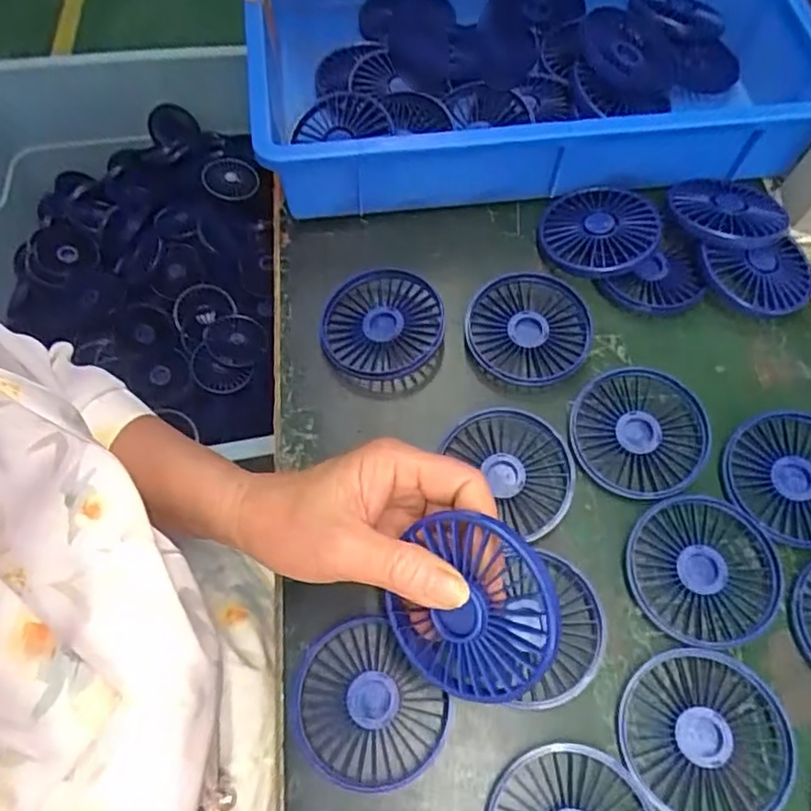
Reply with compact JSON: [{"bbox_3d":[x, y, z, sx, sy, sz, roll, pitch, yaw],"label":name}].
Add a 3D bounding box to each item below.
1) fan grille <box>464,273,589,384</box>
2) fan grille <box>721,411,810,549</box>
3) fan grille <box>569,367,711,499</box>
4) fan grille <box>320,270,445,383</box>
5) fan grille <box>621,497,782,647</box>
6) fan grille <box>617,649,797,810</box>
[{"bbox_3d":[0.088,-0.052,0.459,0.086,0.025,0.084,1,66,-2],"label":"fan grille"},{"bbox_3d":[0.256,0.045,0.422,0.084,0.019,0.098,39,70,14],"label":"fan grille"},{"bbox_3d":[0.155,0.017,0.428,0.085,0.021,0.085,1,66,-2],"label":"fan grille"},{"bbox_3d":[-0.018,-0.055,0.462,0.085,0.026,0.086,1,66,-2],"label":"fan grille"},{"bbox_3d":[0.184,0.100,0.394,0.088,0.018,0.085,1,66,-2],"label":"fan grille"},{"bbox_3d":[0.164,0.182,0.354,0.089,0.016,0.083,1,66,-2],"label":"fan grille"}]

